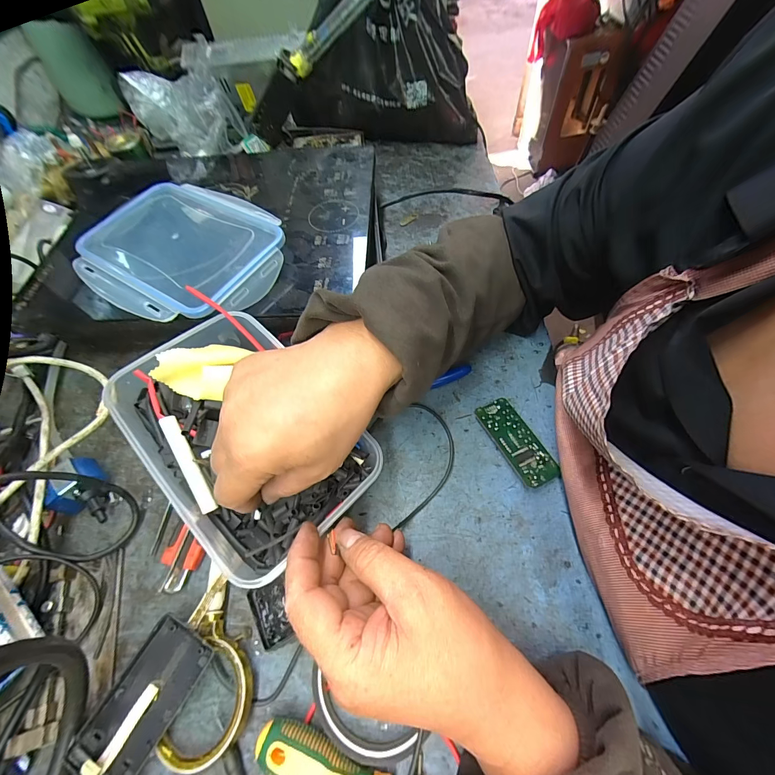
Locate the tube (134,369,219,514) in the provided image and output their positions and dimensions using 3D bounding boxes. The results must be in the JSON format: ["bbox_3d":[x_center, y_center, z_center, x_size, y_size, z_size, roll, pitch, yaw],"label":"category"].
[{"bbox_3d":[-0.161,0.036,0.266,0.014,0.014,0.127,-31,77,-16],"label":"tube"}]

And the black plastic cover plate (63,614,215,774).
[{"bbox_3d":[-0.164,0.209,0.234,0.045,0.011,0.092,25,65,18],"label":"black plastic cover plate"}]

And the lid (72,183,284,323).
[{"bbox_3d":[-0.212,-0.144,0.360,0.212,0.026,0.165,32,67,20],"label":"lid"}]

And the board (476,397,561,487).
[{"bbox_3d":[0.117,0.050,0.323,0.036,0.013,0.084,-24,61,-10],"label":"board"}]

